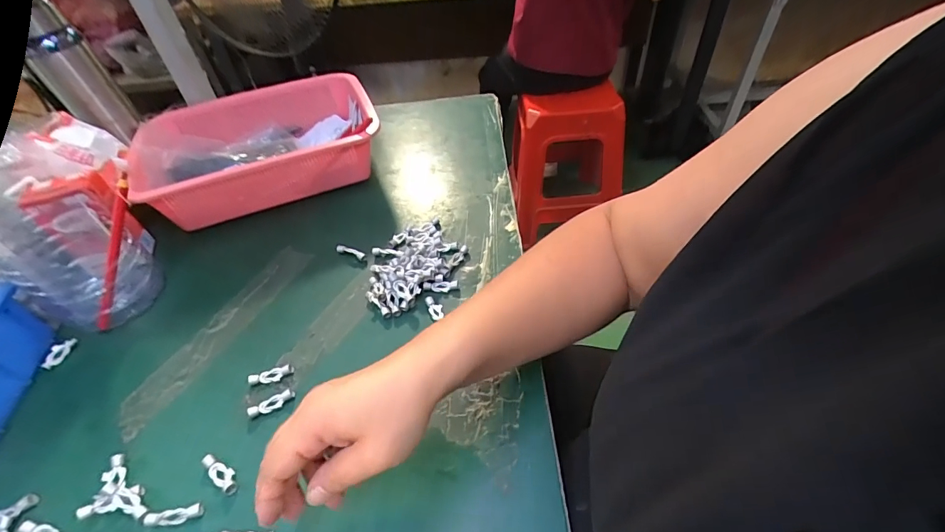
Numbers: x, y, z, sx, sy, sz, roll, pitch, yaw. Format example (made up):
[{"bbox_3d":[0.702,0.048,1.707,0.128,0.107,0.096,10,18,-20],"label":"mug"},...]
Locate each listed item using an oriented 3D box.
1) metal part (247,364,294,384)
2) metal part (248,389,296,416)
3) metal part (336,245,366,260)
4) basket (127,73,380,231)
[{"bbox_3d":[-0.181,0.098,0.382,0.038,0.006,0.013,-15,46,-9],"label":"metal part"},{"bbox_3d":[-0.173,0.117,0.365,0.038,0.007,0.012,-22,48,-16],"label":"metal part"},{"bbox_3d":[-0.137,-0.015,0.480,0.038,0.009,0.009,17,49,20],"label":"metal part"},{"bbox_3d":[-0.276,-0.152,0.572,0.289,0.092,0.205,-18,47,-12],"label":"basket"}]

